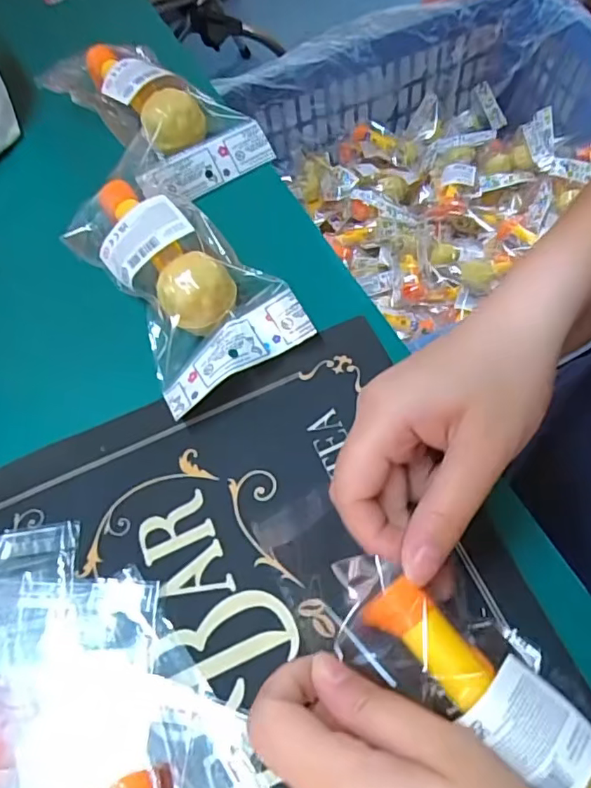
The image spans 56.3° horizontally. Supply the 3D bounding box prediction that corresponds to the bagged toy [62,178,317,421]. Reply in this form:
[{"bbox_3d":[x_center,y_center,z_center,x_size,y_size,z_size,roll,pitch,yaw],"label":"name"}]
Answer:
[{"bbox_3d":[-0.073,-0.075,0.335,0.086,0.046,0.166,-32,65,-10],"label":"bagged toy"}]

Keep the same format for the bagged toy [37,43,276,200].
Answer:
[{"bbox_3d":[-0.110,-0.214,0.406,0.091,0.047,0.180,-39,66,-13],"label":"bagged toy"}]

